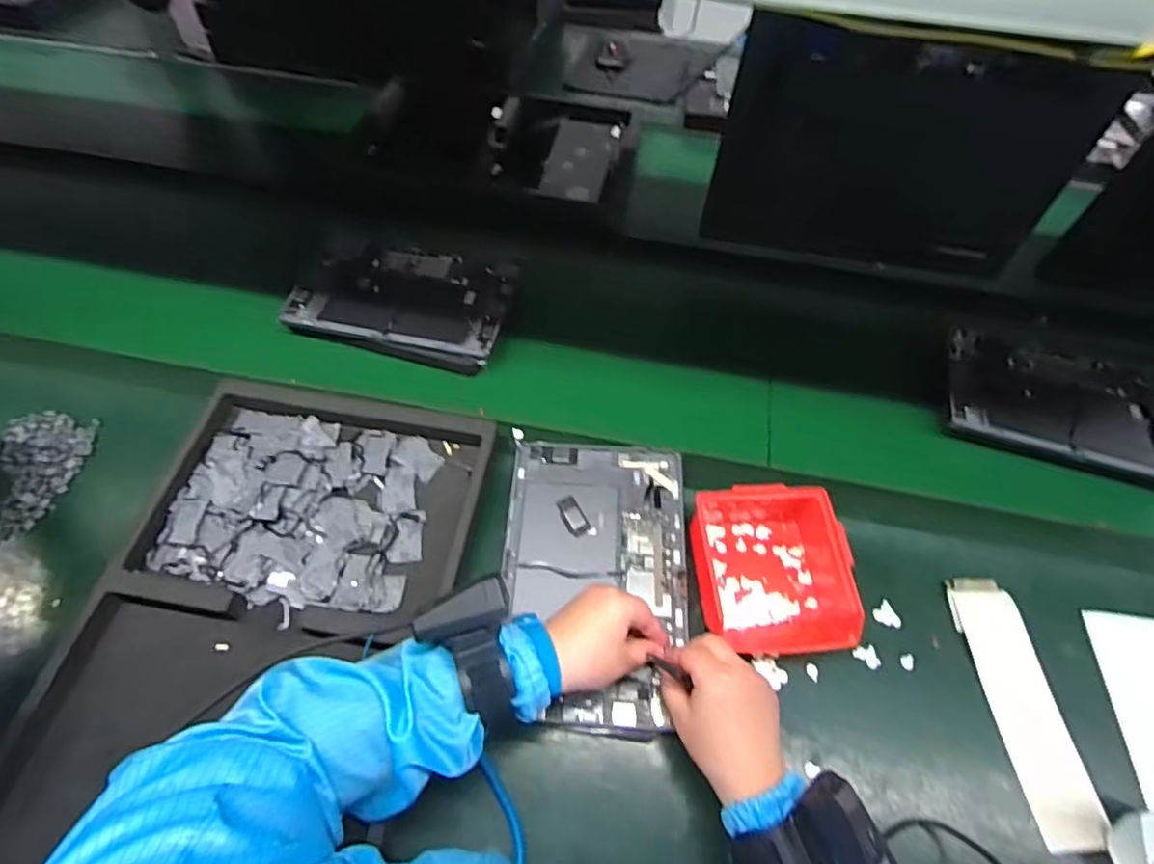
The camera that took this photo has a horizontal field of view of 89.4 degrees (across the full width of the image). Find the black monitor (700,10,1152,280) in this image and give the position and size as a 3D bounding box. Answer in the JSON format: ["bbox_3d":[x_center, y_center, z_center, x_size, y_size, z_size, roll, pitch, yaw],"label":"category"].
[{"bbox_3d":[0.337,-0.293,0.627,0.359,0.253,0.035,12,56,4],"label":"black monitor"}]

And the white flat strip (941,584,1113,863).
[{"bbox_3d":[0.376,0.229,0.496,0.056,0.014,0.206,0,56,-4],"label":"white flat strip"}]

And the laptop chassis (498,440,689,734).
[{"bbox_3d":[0.017,0.125,0.525,0.162,0.017,0.253,5,56,-1],"label":"laptop chassis"}]

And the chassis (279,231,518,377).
[{"bbox_3d":[-0.212,-0.166,0.712,0.255,0.019,0.169,14,56,5],"label":"chassis"}]

